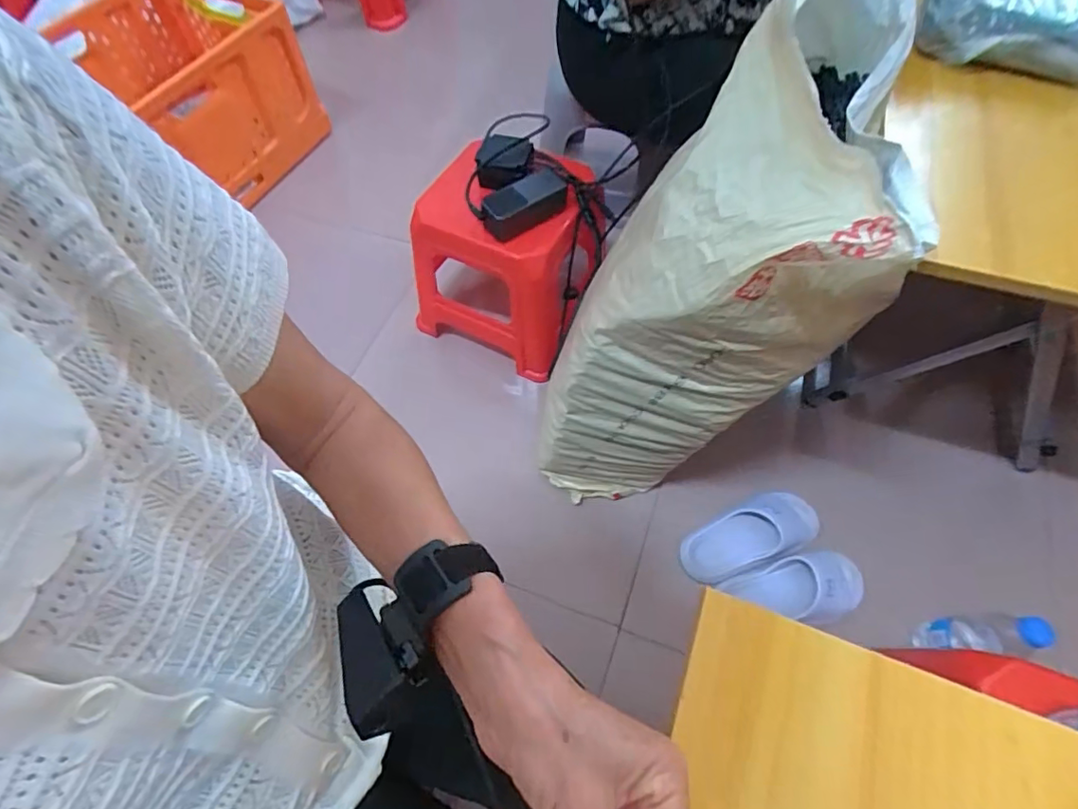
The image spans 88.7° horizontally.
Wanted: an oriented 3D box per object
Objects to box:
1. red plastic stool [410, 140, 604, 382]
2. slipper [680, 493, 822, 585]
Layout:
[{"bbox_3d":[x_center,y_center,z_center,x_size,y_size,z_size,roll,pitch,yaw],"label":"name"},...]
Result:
[{"bbox_3d":[-0.056,-0.241,0.954,0.266,0.307,0.212,24,64,14],"label":"red plastic stool"},{"bbox_3d":[0.329,0.205,0.862,0.227,0.055,0.092,-22,62,-11],"label":"slipper"}]

